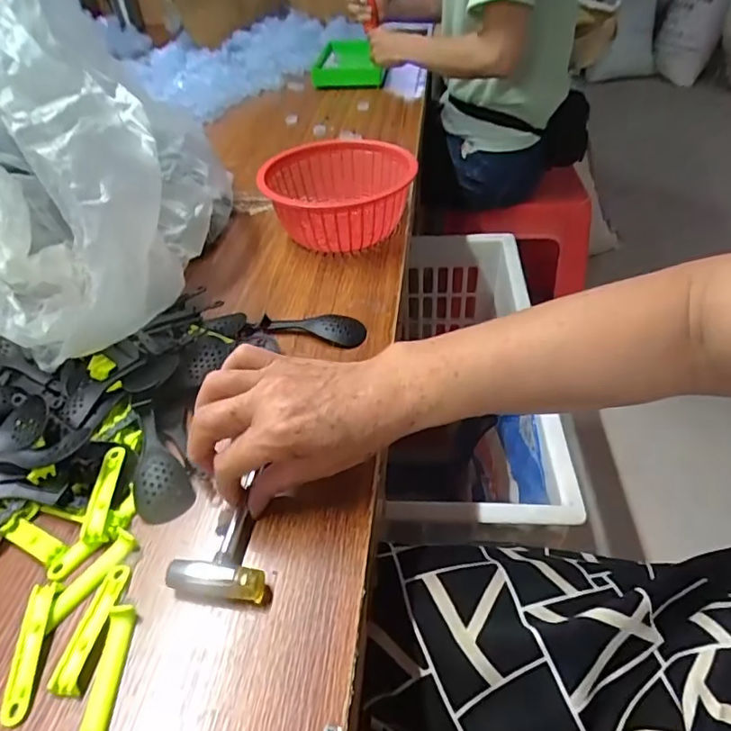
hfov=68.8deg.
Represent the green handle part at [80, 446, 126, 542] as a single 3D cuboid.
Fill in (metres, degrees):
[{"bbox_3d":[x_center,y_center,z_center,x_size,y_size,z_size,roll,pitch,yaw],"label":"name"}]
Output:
[{"bbox_3d":[-0.190,0.092,0.389,0.015,0.008,0.074,-5,43,-2],"label":"green handle part"}]

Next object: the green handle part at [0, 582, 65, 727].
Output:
[{"bbox_3d":[-0.201,0.168,0.319,0.016,0.005,0.077,-6,43,-3],"label":"green handle part"}]

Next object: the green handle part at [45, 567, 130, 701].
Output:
[{"bbox_3d":[-0.167,0.158,0.326,0.016,0.005,0.076,2,43,5],"label":"green handle part"}]

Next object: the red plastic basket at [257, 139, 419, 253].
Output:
[{"bbox_3d":[-0.035,-0.202,0.642,0.165,0.082,0.167,-2,43,1],"label":"red plastic basket"}]

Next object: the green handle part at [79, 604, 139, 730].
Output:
[{"bbox_3d":[-0.148,0.178,0.306,0.015,0.008,0.077,-3,43,0],"label":"green handle part"}]

